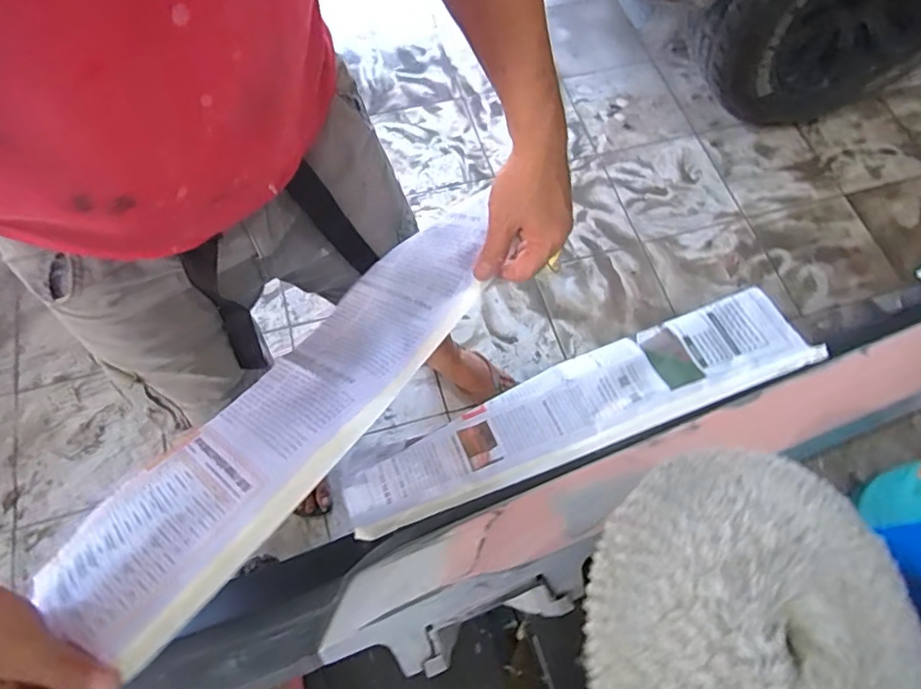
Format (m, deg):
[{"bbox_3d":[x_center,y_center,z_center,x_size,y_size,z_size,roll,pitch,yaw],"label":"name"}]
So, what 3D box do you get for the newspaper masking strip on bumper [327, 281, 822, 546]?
[{"bbox_3d":[0.138,0.064,0.622,0.537,0.017,0.118,-19,52,-11],"label":"newspaper masking strip on bumper"}]

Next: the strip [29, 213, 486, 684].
[{"bbox_3d":[-0.135,0.035,0.505,0.155,0.042,0.468,23,59,37],"label":"strip"}]

